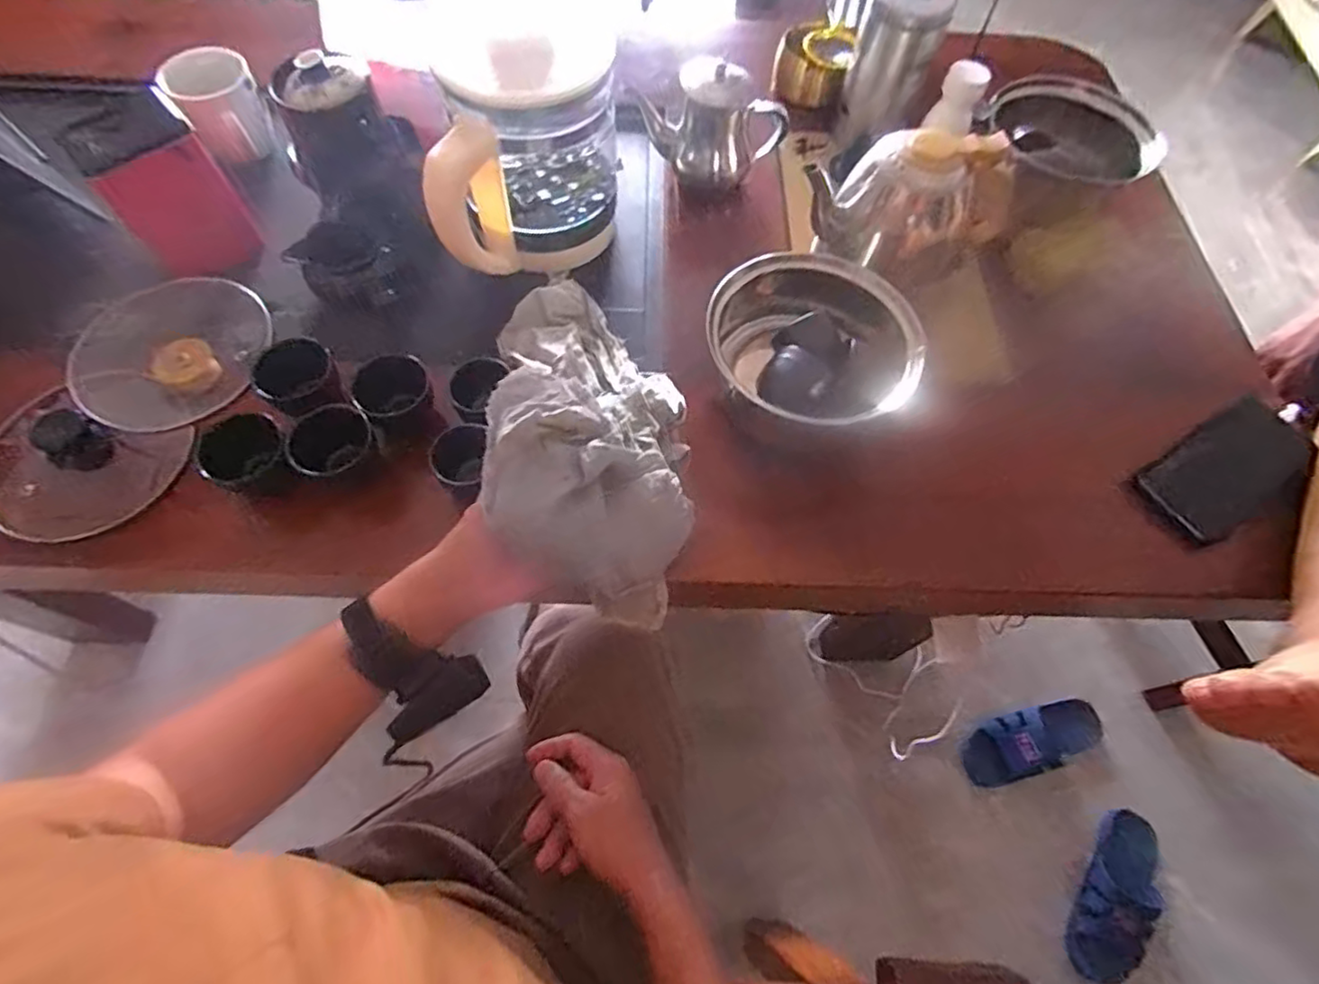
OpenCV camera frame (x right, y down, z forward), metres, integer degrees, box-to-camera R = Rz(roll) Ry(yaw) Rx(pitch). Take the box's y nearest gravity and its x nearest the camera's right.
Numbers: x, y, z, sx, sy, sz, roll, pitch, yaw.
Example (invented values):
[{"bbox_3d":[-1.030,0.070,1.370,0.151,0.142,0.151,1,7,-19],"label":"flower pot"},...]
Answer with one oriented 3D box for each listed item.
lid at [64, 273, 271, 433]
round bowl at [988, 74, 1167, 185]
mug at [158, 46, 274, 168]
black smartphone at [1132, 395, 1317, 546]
[{"bbox_3d":[-0.424,-0.108,0.546,0.148,0.056,0.156,1,63,-2],"label":"lid"},{"bbox_3d":[0.413,-0.358,0.636,0.154,0.038,0.130,22,65,9],"label":"round bowl"},{"bbox_3d":[-0.468,-0.412,0.678,0.081,0.080,0.077,-36,70,-18],"label":"mug"},{"bbox_3d":[0.494,-0.020,0.549,0.156,0.013,0.078,-30,68,-16],"label":"black smartphone"}]

